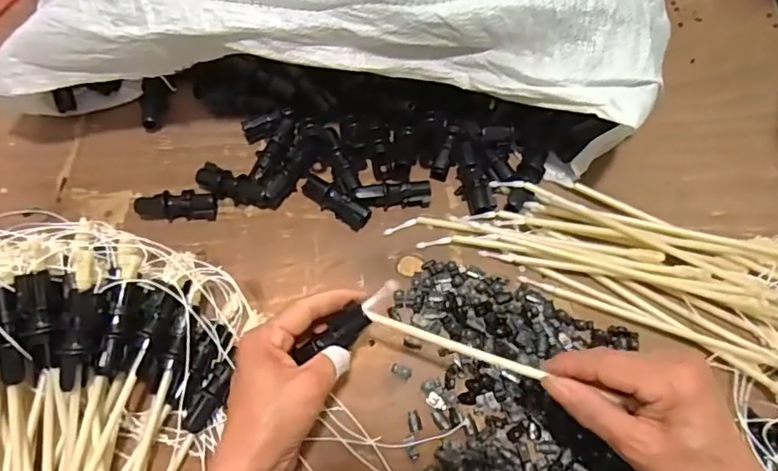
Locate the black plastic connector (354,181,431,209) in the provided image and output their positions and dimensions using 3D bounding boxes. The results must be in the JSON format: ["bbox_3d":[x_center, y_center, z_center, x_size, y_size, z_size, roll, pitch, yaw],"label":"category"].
[{"bbox_3d":[0.004,-0.037,0.462,0.064,0.018,0.019,-2,68,0],"label":"black plastic connector"}]

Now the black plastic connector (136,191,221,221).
[{"bbox_3d":[-0.185,-0.026,0.462,0.065,0.021,0.022,1,68,2],"label":"black plastic connector"}]

